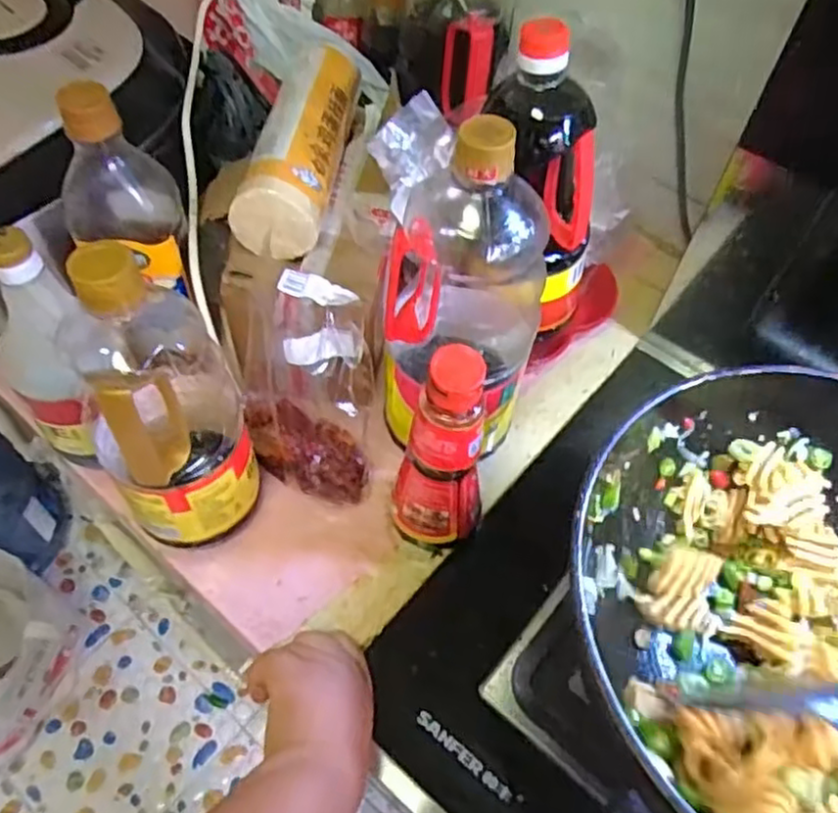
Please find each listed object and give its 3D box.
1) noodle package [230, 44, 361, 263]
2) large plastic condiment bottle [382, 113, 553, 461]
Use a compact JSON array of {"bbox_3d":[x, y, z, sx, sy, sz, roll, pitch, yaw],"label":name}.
[{"bbox_3d":[-0.093,-0.225,0.574,0.060,0.058,0.231,8,56,2],"label":"noodle package"},{"bbox_3d":[0.031,-0.081,0.500,0.106,0.274,0.105,3,56,-1],"label":"large plastic condiment bottle"}]

